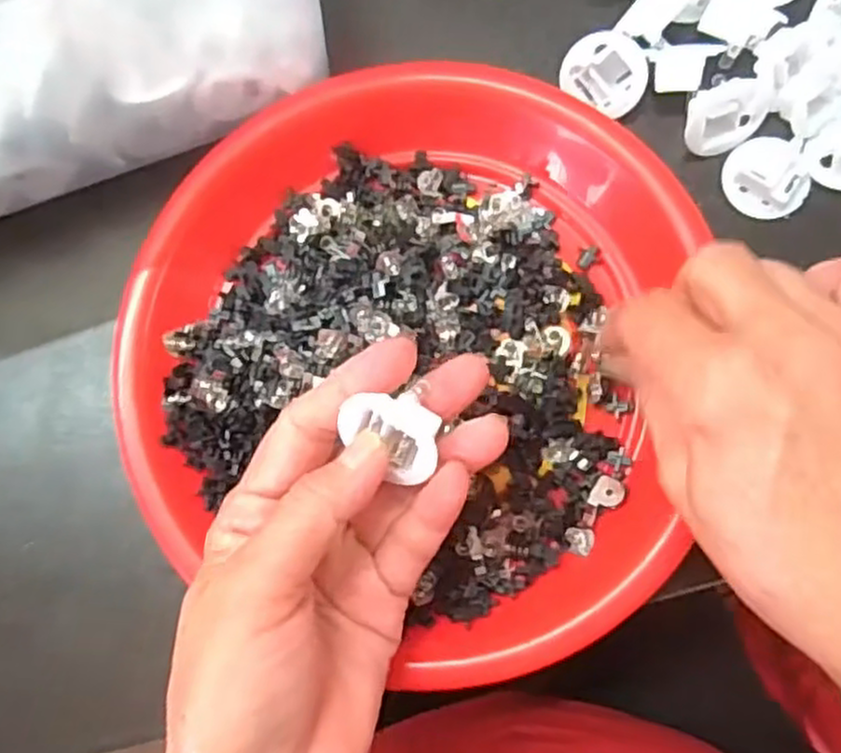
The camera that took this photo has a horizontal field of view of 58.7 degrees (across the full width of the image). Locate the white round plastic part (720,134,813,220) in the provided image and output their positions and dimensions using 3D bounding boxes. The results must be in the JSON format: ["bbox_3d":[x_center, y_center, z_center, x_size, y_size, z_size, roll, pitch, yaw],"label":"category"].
[{"bbox_3d":[0.136,-0.078,0.292,0.032,0.013,0.029,22,86,8],"label":"white round plastic part"}]

